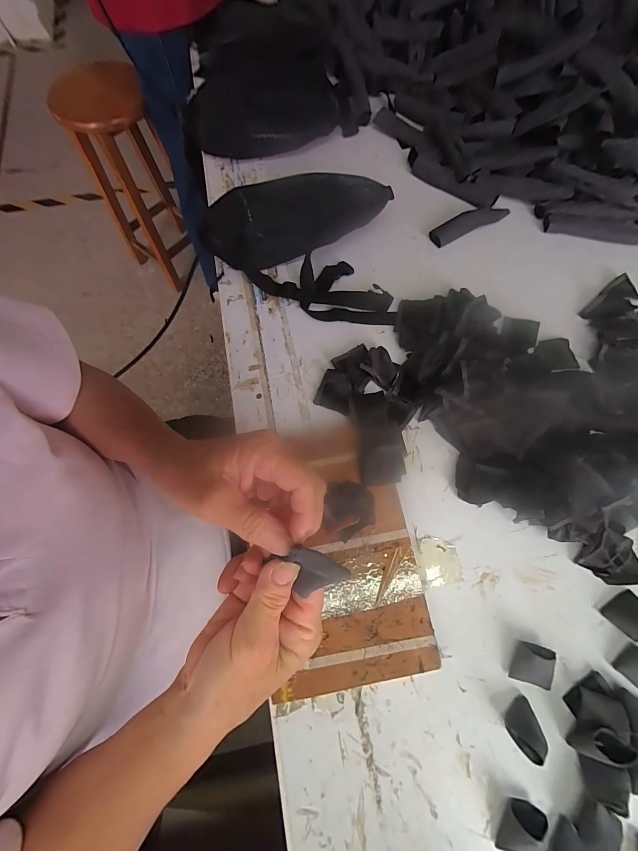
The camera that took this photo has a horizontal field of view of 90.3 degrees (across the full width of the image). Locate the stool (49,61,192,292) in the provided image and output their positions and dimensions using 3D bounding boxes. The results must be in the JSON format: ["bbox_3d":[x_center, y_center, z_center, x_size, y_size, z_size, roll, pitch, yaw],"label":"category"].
[{"bbox_3d":[-0.683,-0.899,1.199,0.282,0.553,0.353,-41,76,-12],"label":"stool"}]

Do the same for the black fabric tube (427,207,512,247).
[{"bbox_3d":[0.246,-0.329,0.514,0.145,0.016,0.028,-26,74,-8],"label":"black fabric tube"}]

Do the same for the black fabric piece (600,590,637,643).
[{"bbox_3d":[0.336,0.204,0.341,0.043,0.025,0.034,-29,74,-9],"label":"black fabric piece"}]

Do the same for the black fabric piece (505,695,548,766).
[{"bbox_3d":[0.205,0.297,0.310,0.028,0.026,0.040,34,75,10],"label":"black fabric piece"}]

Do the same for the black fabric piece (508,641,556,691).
[{"bbox_3d":[0.220,0.245,0.322,0.041,0.021,0.036,14,72,5],"label":"black fabric piece"}]

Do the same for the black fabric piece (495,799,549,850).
[{"bbox_3d":[0.186,0.369,0.286,0.040,0.024,0.036,4,72,1],"label":"black fabric piece"}]

